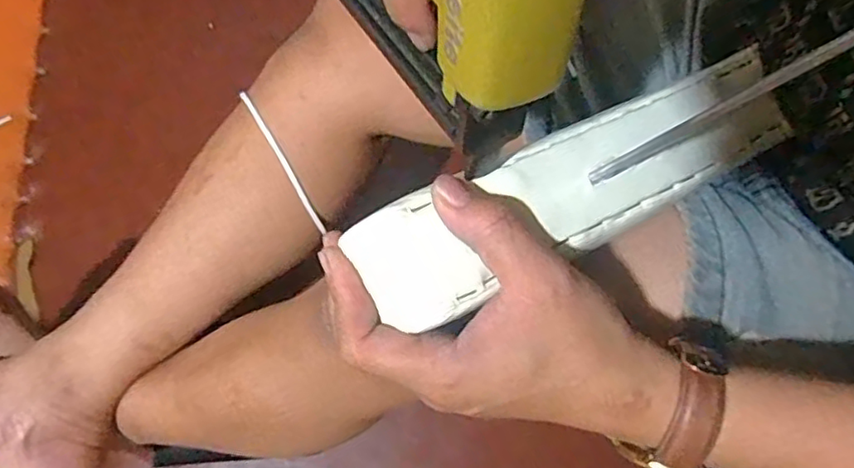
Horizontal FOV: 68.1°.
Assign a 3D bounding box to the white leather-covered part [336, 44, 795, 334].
[{"bbox_3d":[0.084,-0.029,0.309,0.248,0.024,0.056,-25,76,-17],"label":"white leather-covered part"}]

